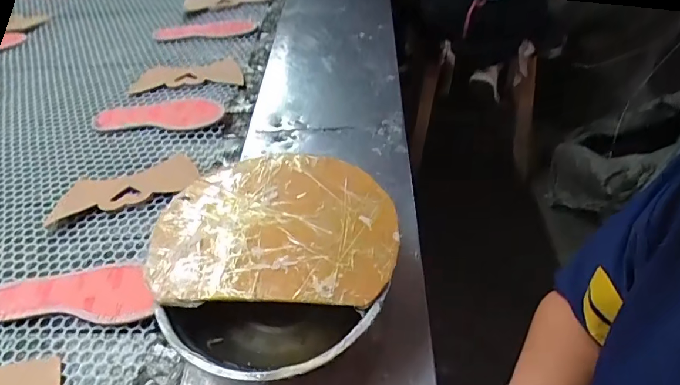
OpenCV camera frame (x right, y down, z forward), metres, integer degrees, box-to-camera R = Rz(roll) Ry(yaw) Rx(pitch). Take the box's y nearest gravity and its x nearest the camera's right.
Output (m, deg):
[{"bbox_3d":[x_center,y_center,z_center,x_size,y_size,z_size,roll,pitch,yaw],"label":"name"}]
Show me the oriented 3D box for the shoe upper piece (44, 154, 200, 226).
[{"bbox_3d":[-0.313,-0.011,0.643,0.203,0.016,0.083,-15,47,-11],"label":"shoe upper piece"}]

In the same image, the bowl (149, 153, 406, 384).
[{"bbox_3d":[-0.065,0.075,0.458,0.231,0.082,0.242,-3,46,3],"label":"bowl"}]

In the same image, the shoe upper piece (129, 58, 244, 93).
[{"bbox_3d":[-0.293,-0.232,0.853,0.212,0.015,0.104,-6,46,-2],"label":"shoe upper piece"}]

